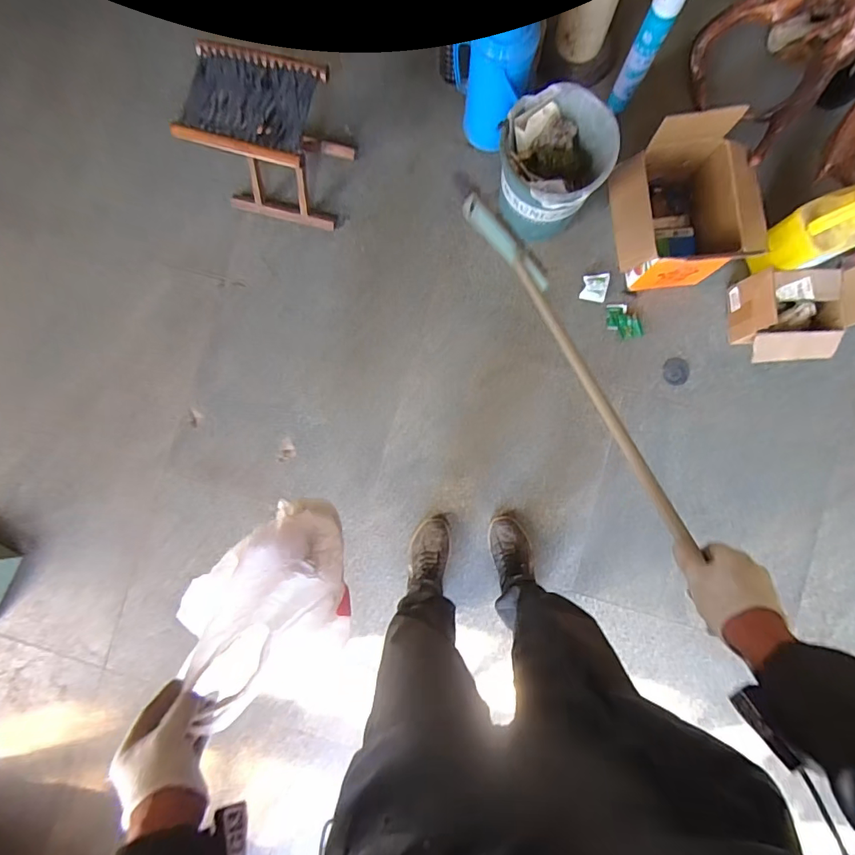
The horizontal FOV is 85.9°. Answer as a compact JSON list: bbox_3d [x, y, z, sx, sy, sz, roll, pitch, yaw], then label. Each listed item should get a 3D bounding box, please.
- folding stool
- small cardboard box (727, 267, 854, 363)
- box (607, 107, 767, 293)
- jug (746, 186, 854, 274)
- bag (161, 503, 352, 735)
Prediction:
[{"bbox_3d":[-0.385,-0.695,1.137,0.288,0.304,0.221,11,87,3],"label":"folding stool"},{"bbox_3d":[0.963,-0.294,1.195,0.278,0.165,0.233,-5,87,2],"label":"small cardboard box"},{"bbox_3d":[0.646,-0.554,1.170,0.333,0.222,0.335,-9,87,2],"label":"box"},{"bbox_3d":[0.965,-0.479,1.138,0.195,0.271,0.140,-26,86,1],"label":"jug"},{"bbox_3d":[-0.223,0.232,0.670,0.192,0.281,0.187,-34,86,-1],"label":"bag"}]

